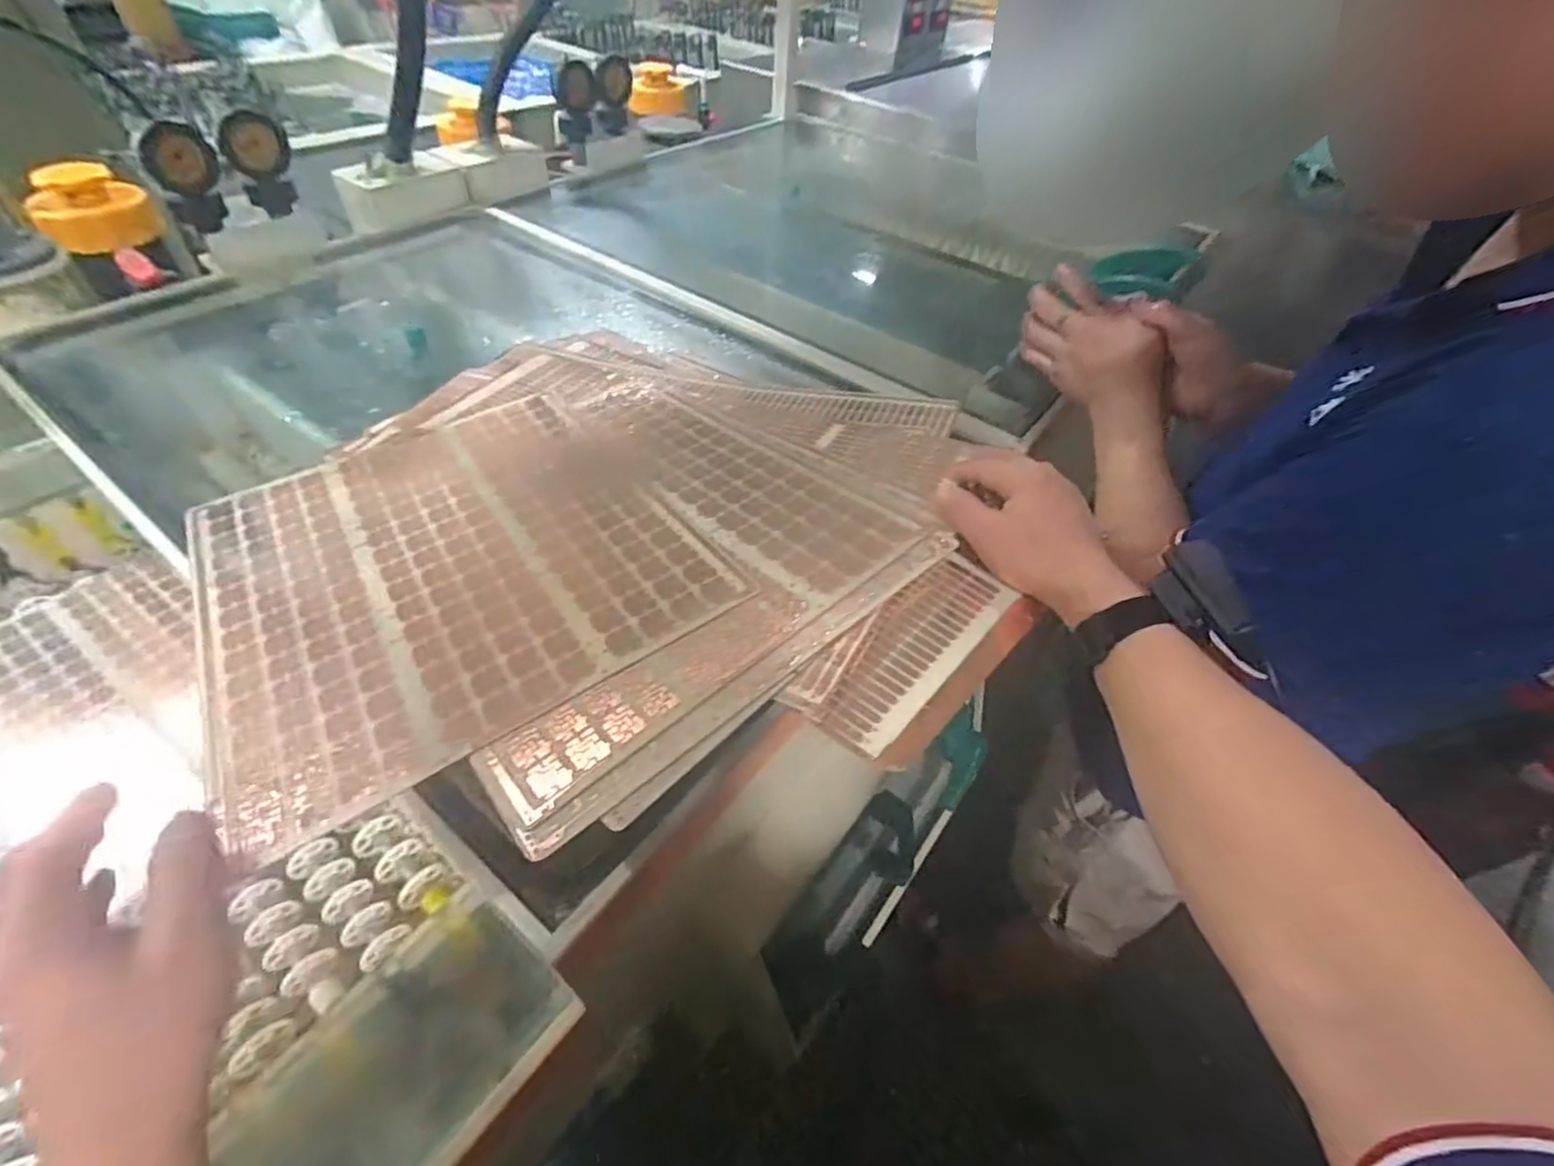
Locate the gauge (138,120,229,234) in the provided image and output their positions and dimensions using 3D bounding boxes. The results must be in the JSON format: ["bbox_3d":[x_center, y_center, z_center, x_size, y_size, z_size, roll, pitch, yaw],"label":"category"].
[{"bbox_3d":[-0.746,-0.513,0.836,0.076,0.109,0.034,-35,60,-31],"label":"gauge"}]

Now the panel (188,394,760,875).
[{"bbox_3d":[-0.255,-0.024,0.507,0.324,0.007,0.380,-28,48,-21],"label":"panel"}]

